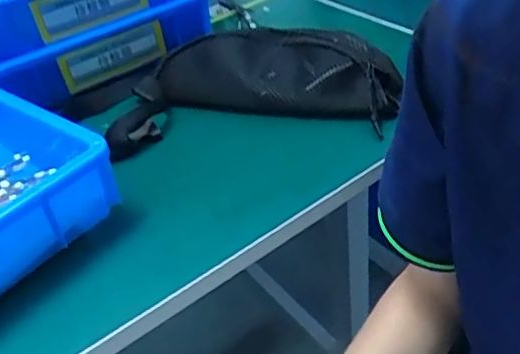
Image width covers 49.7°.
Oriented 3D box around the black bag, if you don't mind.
[{"bbox_3d":[-0.004,-0.090,0.568,0.274,0.065,0.130,1,38,8],"label":"black bag"}]

